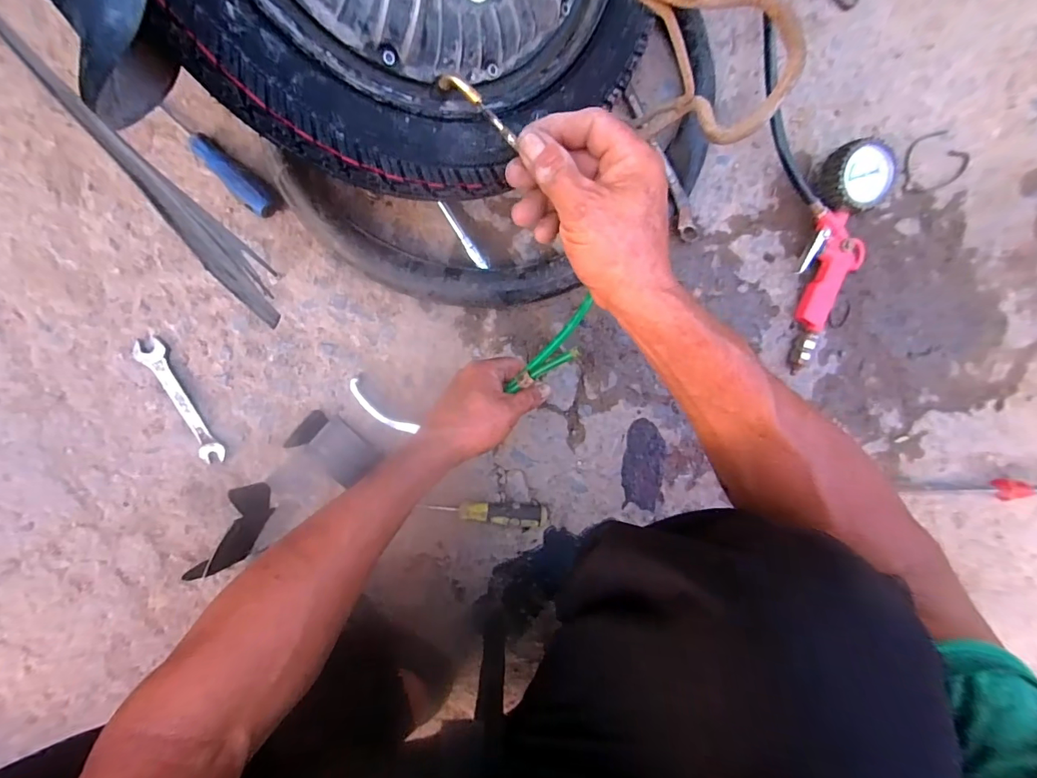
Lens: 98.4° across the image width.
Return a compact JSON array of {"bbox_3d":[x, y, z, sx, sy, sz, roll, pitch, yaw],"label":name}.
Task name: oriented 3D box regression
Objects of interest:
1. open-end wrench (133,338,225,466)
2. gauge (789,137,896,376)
[{"bbox_3d":[-0.379,0.016,0.503,0.032,0.010,0.152,-25,99,1],"label":"open-end wrench"},{"bbox_3d":[0.349,-0.140,0.496,0.077,0.038,0.242,7,99,-4],"label":"gauge"}]

